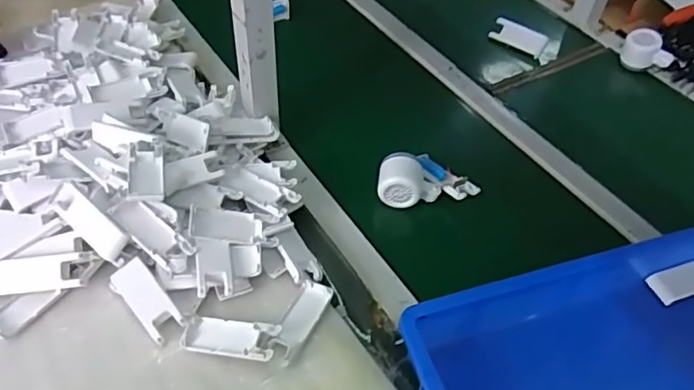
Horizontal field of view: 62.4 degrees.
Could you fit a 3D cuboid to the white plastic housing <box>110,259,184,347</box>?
[{"bbox_3d":[-0.219,0.116,0.632,0.040,0.014,0.100,-42,66,-16],"label":"white plastic housing"}]

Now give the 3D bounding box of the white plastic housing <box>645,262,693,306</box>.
[{"bbox_3d":[0.413,0.103,0.692,0.105,0.013,0.037,-13,51,-15],"label":"white plastic housing"}]

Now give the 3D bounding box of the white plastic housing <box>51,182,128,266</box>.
[{"bbox_3d":[-0.292,0.030,0.652,0.112,0.019,0.037,41,85,12],"label":"white plastic housing"}]

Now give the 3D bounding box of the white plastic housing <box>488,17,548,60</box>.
[{"bbox_3d":[0.322,-0.293,1.066,0.106,0.048,0.017,22,49,-7],"label":"white plastic housing"}]

